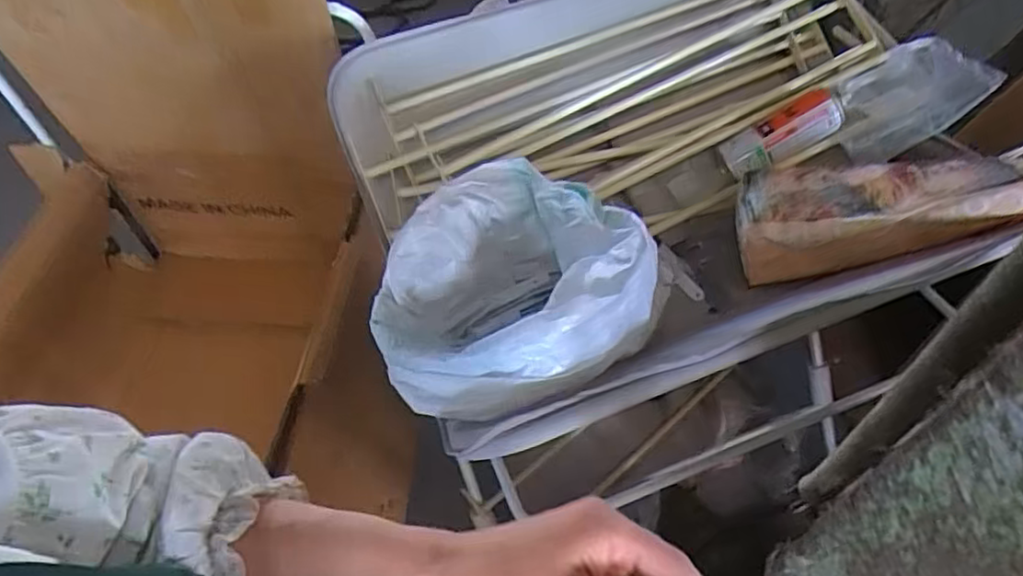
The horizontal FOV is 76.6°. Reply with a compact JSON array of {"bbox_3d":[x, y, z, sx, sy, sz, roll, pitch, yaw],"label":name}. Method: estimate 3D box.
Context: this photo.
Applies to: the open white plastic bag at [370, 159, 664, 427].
[{"bbox_3d":[-0.007,0.014,0.692,0.268,0.211,0.250,-30,57,-18],"label":"open white plastic bag"}]

